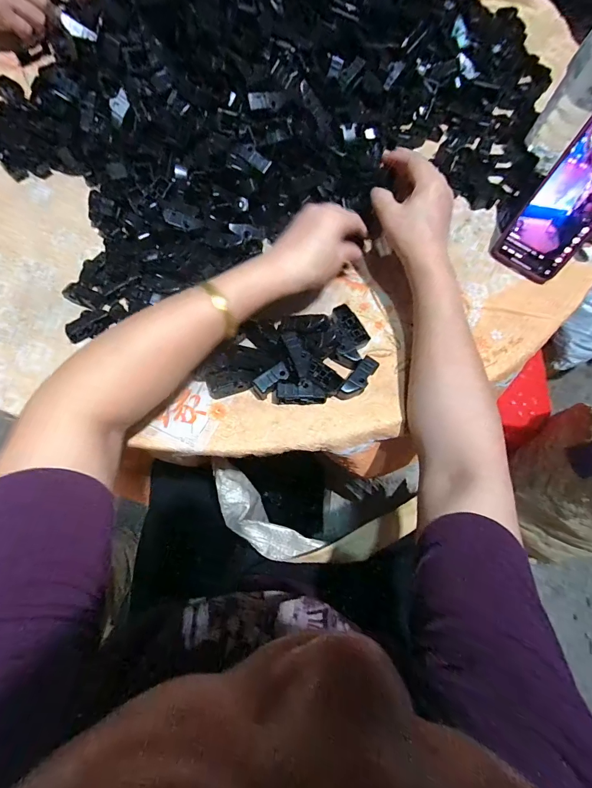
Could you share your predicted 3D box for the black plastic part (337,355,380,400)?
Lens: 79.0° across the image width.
[{"bbox_3d":[0.064,-0.014,0.364,0.019,0.021,0.051,39,89,12],"label":"black plastic part"}]

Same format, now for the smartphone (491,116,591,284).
[{"bbox_3d":[0.295,-0.205,0.382,0.074,0.161,0.007,39,40,15],"label":"smartphone"}]

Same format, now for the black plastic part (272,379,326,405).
[{"bbox_3d":[0.002,-0.001,0.357,0.051,0.025,0.019,-2,71,-1],"label":"black plastic part"}]

